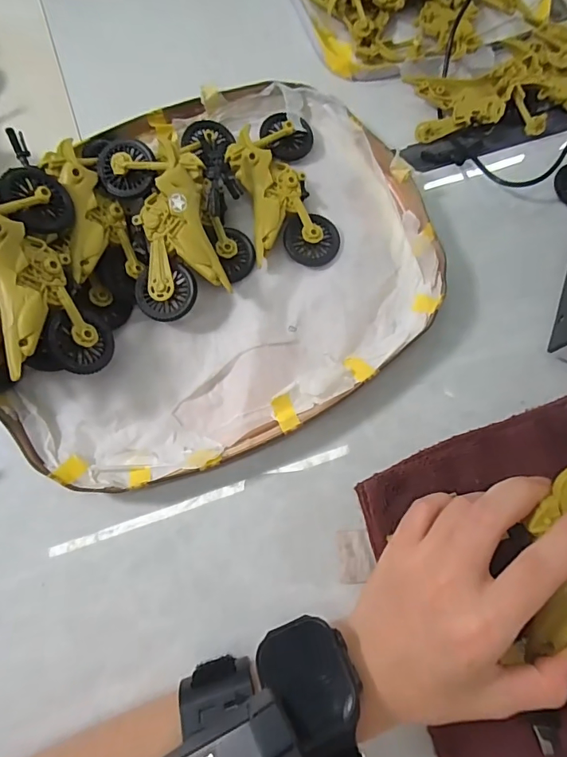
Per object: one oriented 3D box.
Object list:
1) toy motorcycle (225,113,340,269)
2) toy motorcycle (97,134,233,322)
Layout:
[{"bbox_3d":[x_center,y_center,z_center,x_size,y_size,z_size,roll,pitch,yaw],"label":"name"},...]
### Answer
[{"bbox_3d":[-0.002,-0.134,0.311,0.060,0.024,0.114,-11,77,-5],"label":"toy motorcycle"},{"bbox_3d":[-0.075,-0.099,0.289,0.066,0.047,0.115,-12,77,-6],"label":"toy motorcycle"}]

